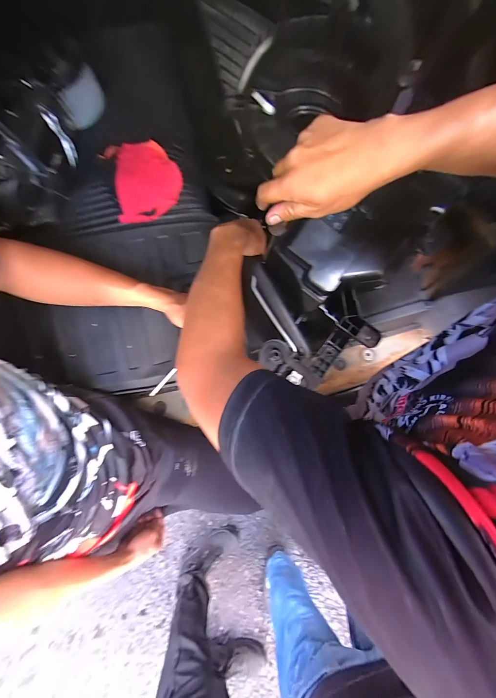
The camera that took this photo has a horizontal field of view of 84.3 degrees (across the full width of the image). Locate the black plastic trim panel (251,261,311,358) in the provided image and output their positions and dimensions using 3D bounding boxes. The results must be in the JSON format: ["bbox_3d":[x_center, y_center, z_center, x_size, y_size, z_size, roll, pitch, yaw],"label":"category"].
[{"bbox_3d":[0.056,-0.081,0.521,0.044,0.028,0.204,-23,75,-7],"label":"black plastic trim panel"}]

